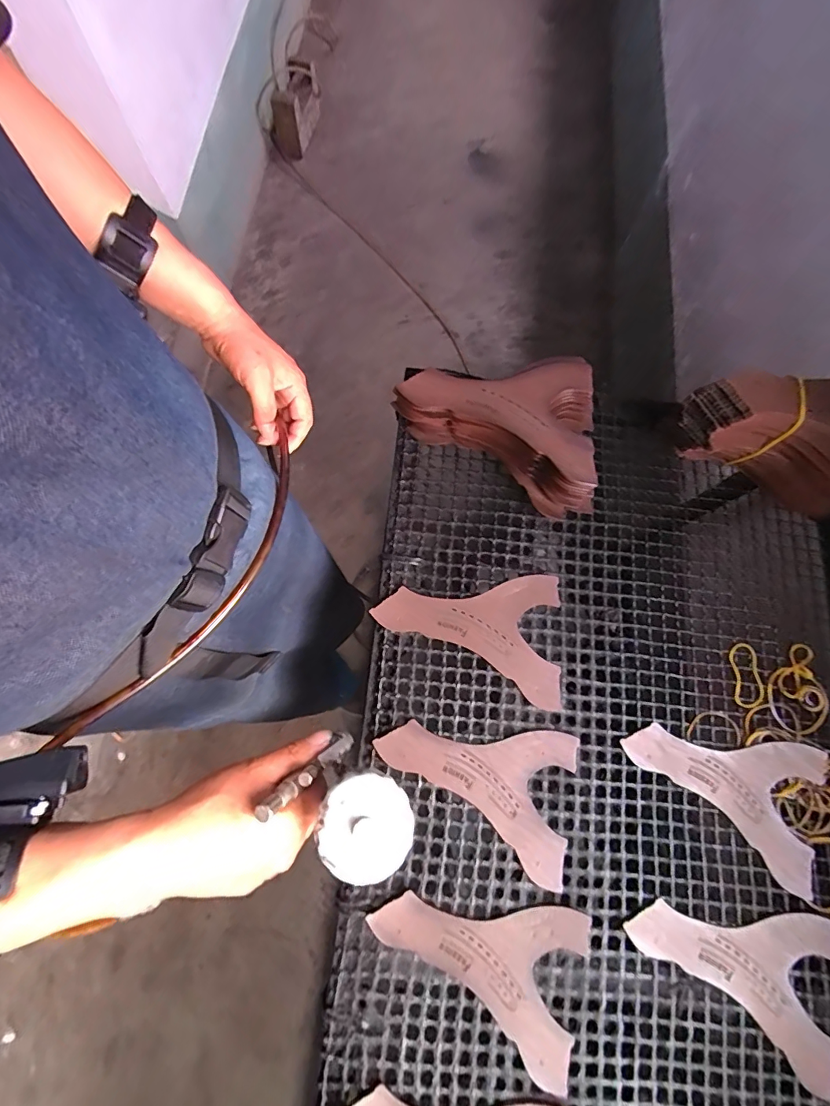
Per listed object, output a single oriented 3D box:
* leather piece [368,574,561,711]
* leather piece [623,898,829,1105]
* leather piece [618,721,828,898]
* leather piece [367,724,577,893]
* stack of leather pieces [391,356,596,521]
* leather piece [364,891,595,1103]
[{"bbox_3d":[0.061,0.098,0.531,0.209,0.009,0.144,1,75,-2],"label":"leather piece"},{"bbox_3d":[0.318,0.427,0.460,0.213,0.009,0.143,15,75,1],"label":"leather piece"},{"bbox_3d":[0.334,0.265,0.505,0.211,0.006,0.141,15,80,3],"label":"leather piece"},{"bbox_3d":[0.062,0.250,0.487,0.208,0.006,0.140,14,72,-1],"label":"leather piece"},{"bbox_3d":[0.125,-0.163,0.558,0.250,0.099,0.150,33,76,6],"label":"stack of leather pieces"},{"bbox_3d":[0.058,0.407,0.449,0.208,0.009,0.142,16,74,3],"label":"leather piece"}]

